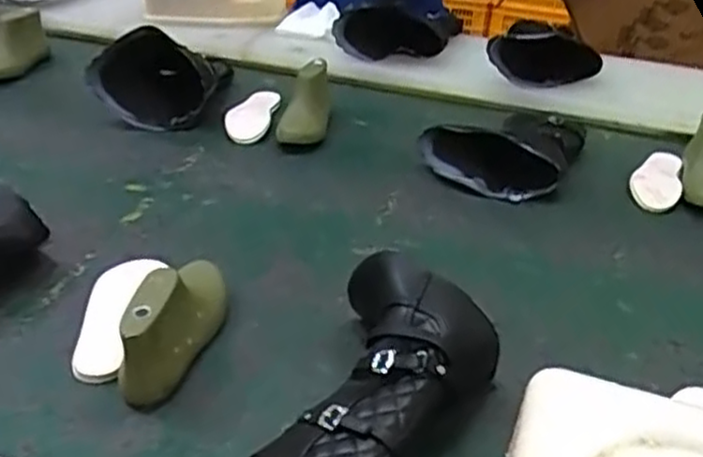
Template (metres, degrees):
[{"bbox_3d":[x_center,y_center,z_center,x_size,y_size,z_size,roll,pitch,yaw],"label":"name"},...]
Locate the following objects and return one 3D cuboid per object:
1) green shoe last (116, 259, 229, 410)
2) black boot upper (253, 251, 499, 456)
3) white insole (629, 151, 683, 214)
[{"bbox_3d":[-0.151,0.073,0.650,0.045,0.083,0.159,10,33,8],"label":"green shoe last"},{"bbox_3d":[0.026,0.123,0.567,0.133,0.101,0.231,17,35,18],"label":"black boot upper"},{"bbox_3d":[0.406,-0.067,0.981,0.063,0.010,0.173,16,34,16],"label":"white insole"}]

